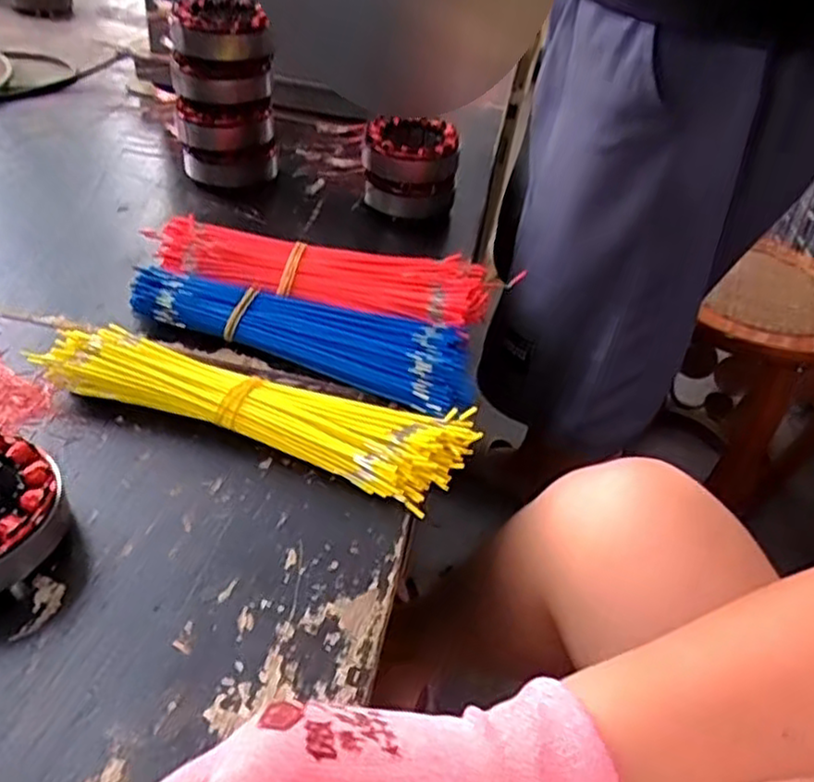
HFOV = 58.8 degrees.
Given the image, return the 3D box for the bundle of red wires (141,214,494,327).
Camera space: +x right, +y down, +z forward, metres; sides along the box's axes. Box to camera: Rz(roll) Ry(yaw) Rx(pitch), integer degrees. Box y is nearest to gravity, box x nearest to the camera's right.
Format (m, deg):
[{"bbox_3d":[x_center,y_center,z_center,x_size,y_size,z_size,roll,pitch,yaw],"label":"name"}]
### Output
[{"bbox_3d":[-0.066,-0.093,0.567,0.256,0.034,0.078,10,41,4],"label":"bundle of red wires"}]

